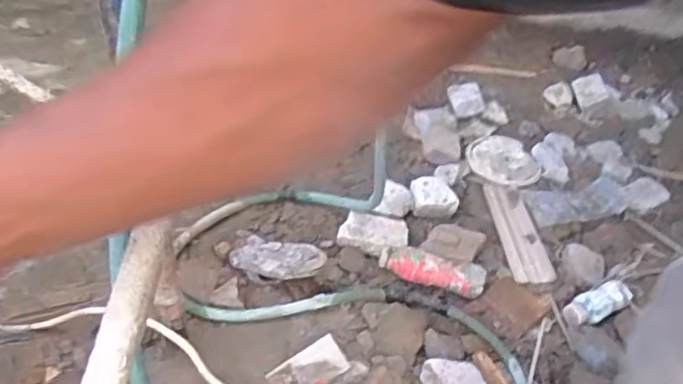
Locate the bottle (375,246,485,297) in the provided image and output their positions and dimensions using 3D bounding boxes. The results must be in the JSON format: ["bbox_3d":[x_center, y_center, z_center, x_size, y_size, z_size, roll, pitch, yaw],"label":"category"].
[{"bbox_3d":[0.164,0.141,1.189,0.193,0.049,0.057,8,39,6],"label":"bottle"}]

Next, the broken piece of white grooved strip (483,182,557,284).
[{"bbox_3d":[0.354,0.076,1.327,0.086,0.006,0.276,-1,40,-6],"label":"broken piece of white grooved strip"}]

